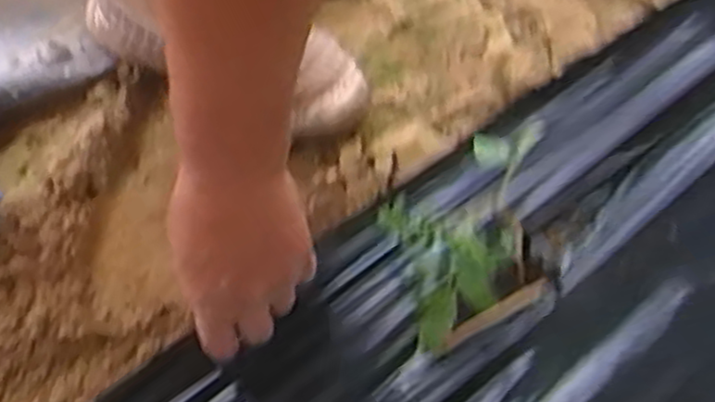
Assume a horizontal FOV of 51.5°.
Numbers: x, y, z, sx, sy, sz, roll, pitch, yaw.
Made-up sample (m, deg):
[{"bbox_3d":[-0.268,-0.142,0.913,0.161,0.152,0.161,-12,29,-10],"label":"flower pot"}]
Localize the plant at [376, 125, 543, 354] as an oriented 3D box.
[{"bbox_3d":[0.075,0.020,0.484,0.138,0.076,0.083,-35,62,-22],"label":"plant"}]

